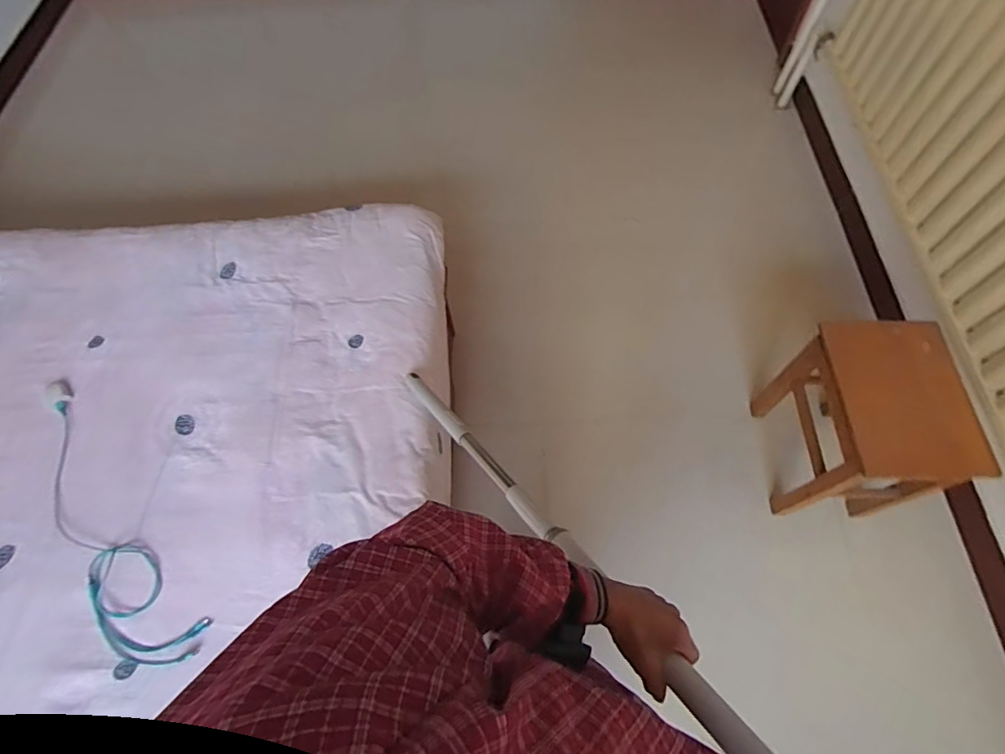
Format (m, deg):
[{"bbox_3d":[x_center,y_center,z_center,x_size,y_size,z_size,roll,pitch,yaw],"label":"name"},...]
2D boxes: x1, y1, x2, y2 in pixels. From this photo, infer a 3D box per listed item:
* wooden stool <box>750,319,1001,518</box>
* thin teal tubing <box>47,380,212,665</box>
[{"bbox_3d":[0.818,0.100,1.236,0.234,0.389,0.363,-4,64,1],"label":"wooden stool"},{"bbox_3d":[-0.694,0.240,0.888,0.132,0.059,0.580,-39,69,-15],"label":"thin teal tubing"}]

